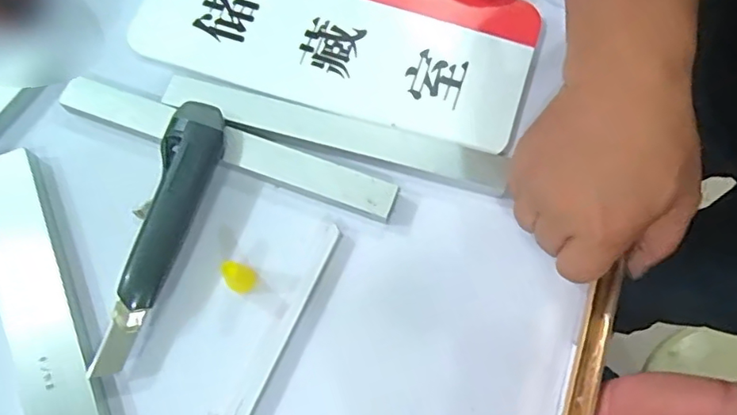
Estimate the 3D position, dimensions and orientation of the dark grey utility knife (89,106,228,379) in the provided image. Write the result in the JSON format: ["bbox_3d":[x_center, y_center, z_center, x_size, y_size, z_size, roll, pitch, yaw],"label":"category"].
[{"bbox_3d":[-0.138,0.017,0.358,0.038,0.031,0.182,18,76,6],"label":"dark grey utility knife"}]

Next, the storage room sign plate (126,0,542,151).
[{"bbox_3d":[-0.026,-0.137,0.413,0.294,0.010,0.135,18,76,6],"label":"storage room sign plate"}]

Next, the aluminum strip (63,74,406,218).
[{"bbox_3d":[-0.100,-0.044,0.384,0.246,0.015,0.025,20,76,6],"label":"aluminum strip"}]

